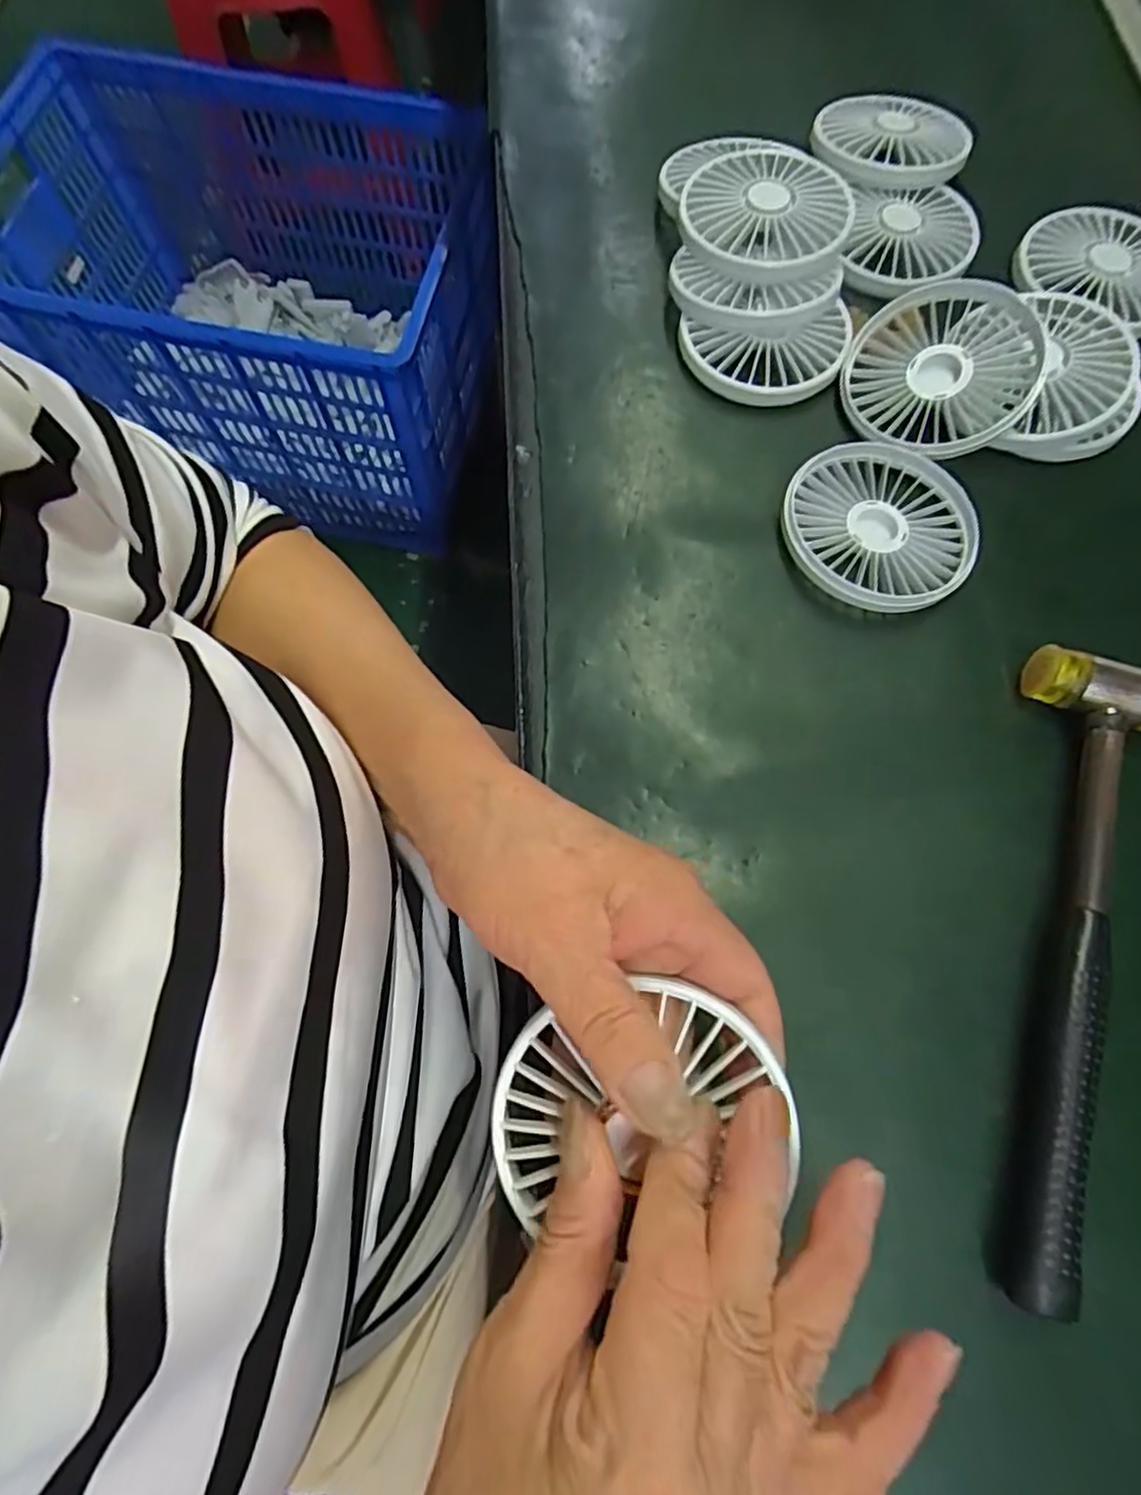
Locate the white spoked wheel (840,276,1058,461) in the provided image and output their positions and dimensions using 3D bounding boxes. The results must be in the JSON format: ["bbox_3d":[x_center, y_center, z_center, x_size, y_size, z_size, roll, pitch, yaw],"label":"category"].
[{"bbox_3d":[0.187,-0.190,0.348,0.090,0.021,0.090,-3,81,21],"label":"white spoked wheel"}]

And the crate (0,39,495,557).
[{"bbox_3d":[-0.460,-0.672,1.054,0.643,0.375,0.484,12,72,3],"label":"crate"}]

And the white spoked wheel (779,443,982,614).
[{"bbox_3d":[0.146,-0.105,0.324,0.086,0.013,0.088,-1,71,2],"label":"white spoked wheel"}]

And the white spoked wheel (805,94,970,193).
[{"bbox_3d":[0.183,-0.355,0.397,0.084,0.012,0.083,-1,71,2],"label":"white spoked wheel"}]

